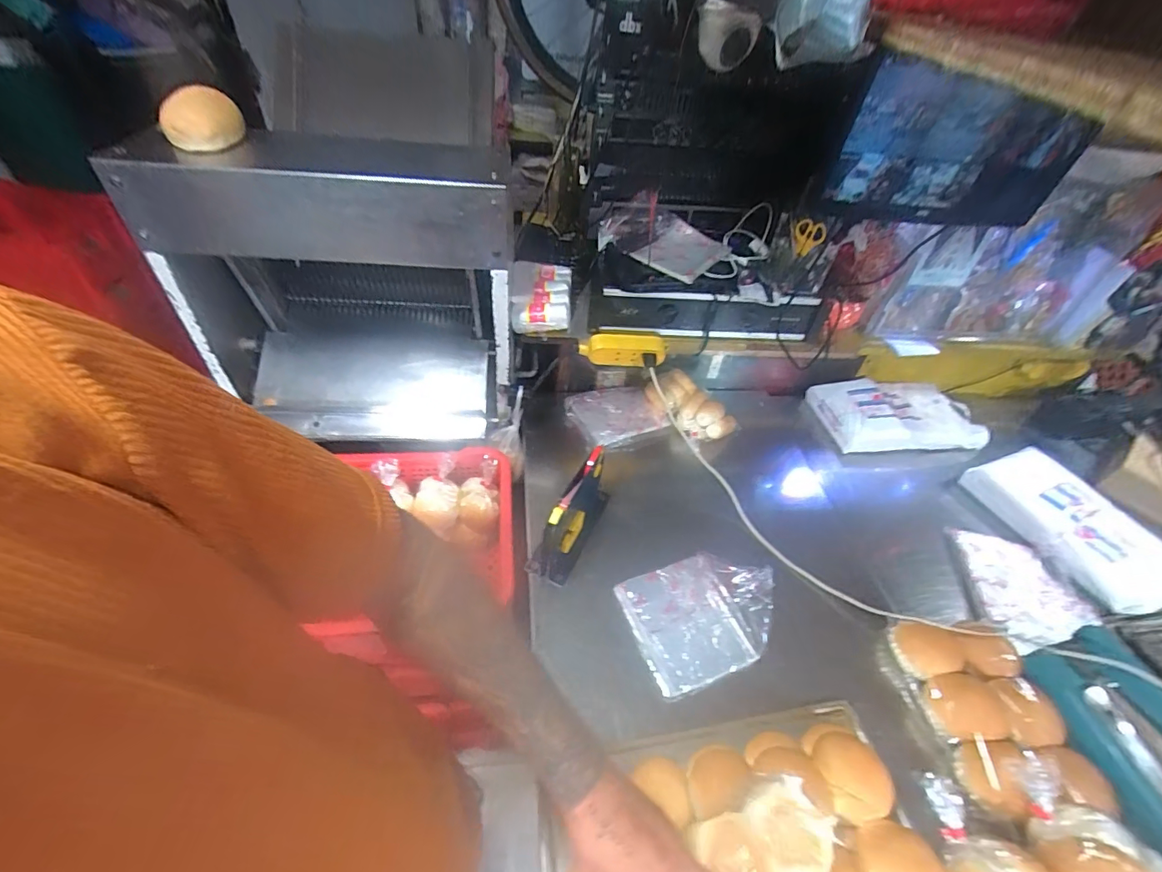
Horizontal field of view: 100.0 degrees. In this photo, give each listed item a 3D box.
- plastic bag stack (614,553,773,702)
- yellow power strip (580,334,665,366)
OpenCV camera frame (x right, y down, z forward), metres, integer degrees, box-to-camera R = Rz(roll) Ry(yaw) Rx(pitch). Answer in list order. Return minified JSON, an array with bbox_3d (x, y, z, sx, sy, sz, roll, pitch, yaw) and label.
[{"bbox_3d":[0.191,0.270,0.755,0.227,0.047,0.185,-12,49,-17],"label":"plastic bag stack"},{"bbox_3d":[0.082,-0.167,0.959,0.164,0.064,0.034,3,45,-4],"label":"yellow power strip"}]

